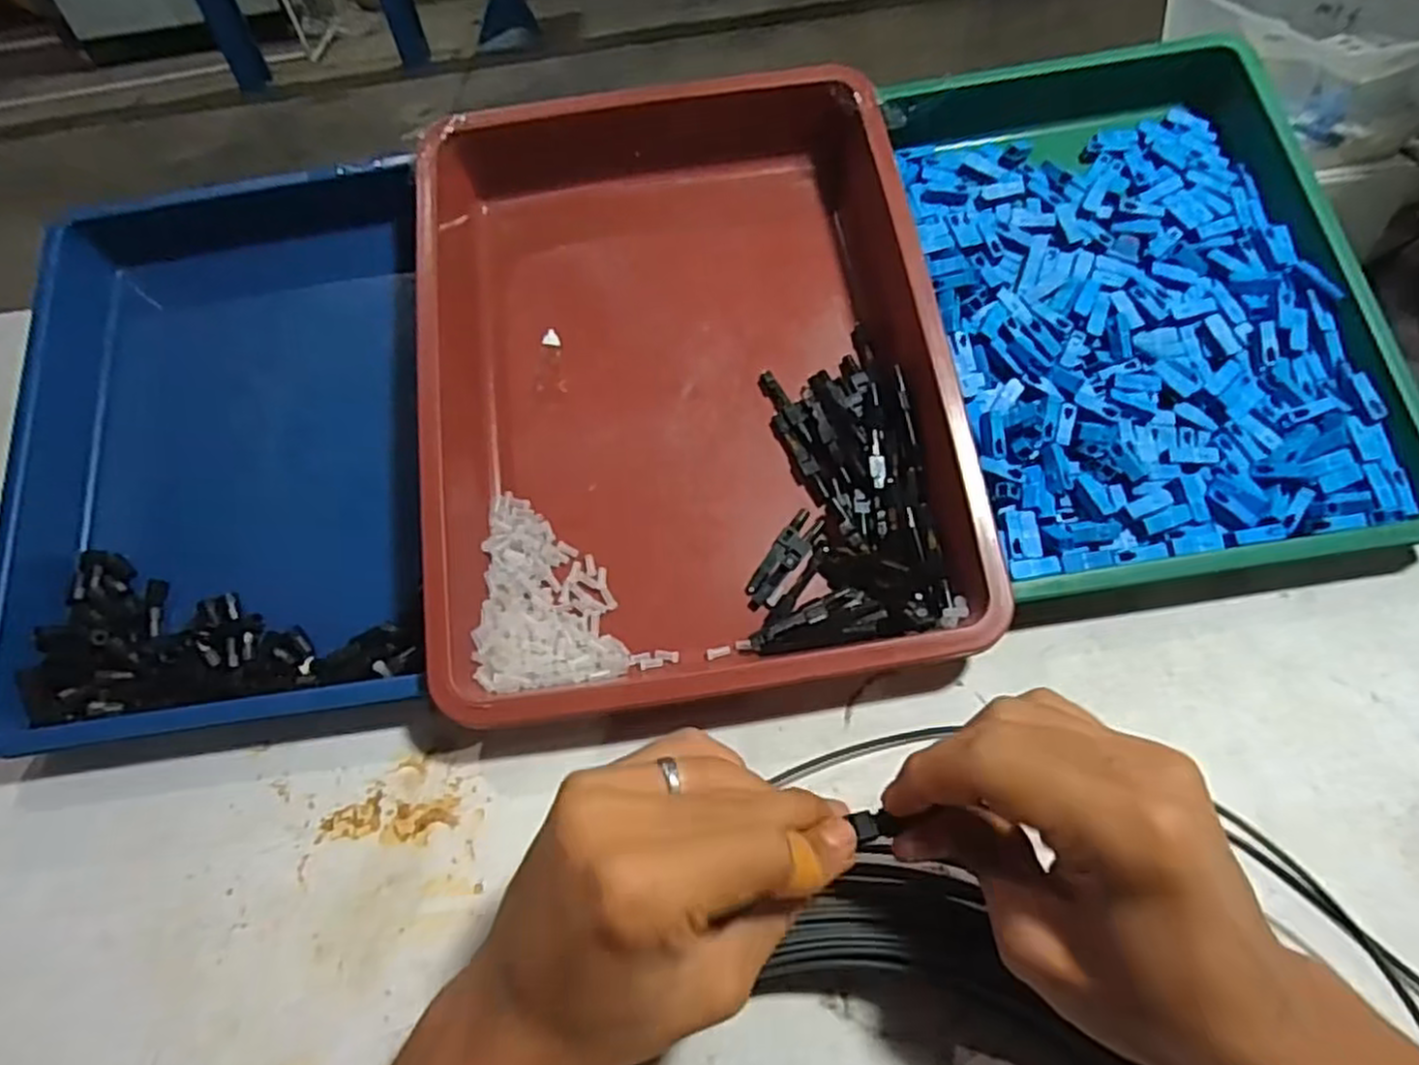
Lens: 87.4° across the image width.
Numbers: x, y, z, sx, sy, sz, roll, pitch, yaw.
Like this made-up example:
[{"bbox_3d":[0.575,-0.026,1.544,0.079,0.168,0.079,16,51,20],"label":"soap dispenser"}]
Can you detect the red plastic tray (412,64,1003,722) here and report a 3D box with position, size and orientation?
[{"bbox_3d":[-0.018,-0.100,0.408,0.268,0.062,0.376,-10,71,1],"label":"red plastic tray"}]

